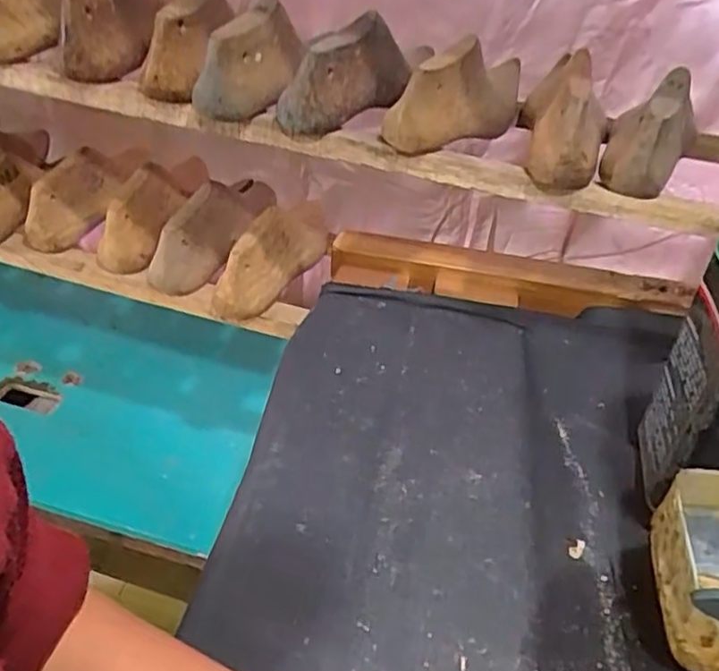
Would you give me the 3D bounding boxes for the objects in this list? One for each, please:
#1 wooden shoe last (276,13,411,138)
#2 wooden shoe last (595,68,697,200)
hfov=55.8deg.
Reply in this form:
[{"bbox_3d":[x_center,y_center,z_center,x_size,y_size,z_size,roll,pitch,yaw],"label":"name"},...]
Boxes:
[{"bbox_3d":[-0.005,-0.234,0.603,0.052,0.064,0.172,26,42,20],"label":"wooden shoe last"},{"bbox_3d":[0.231,-0.166,0.527,0.055,0.056,0.119,28,78,23],"label":"wooden shoe last"}]

